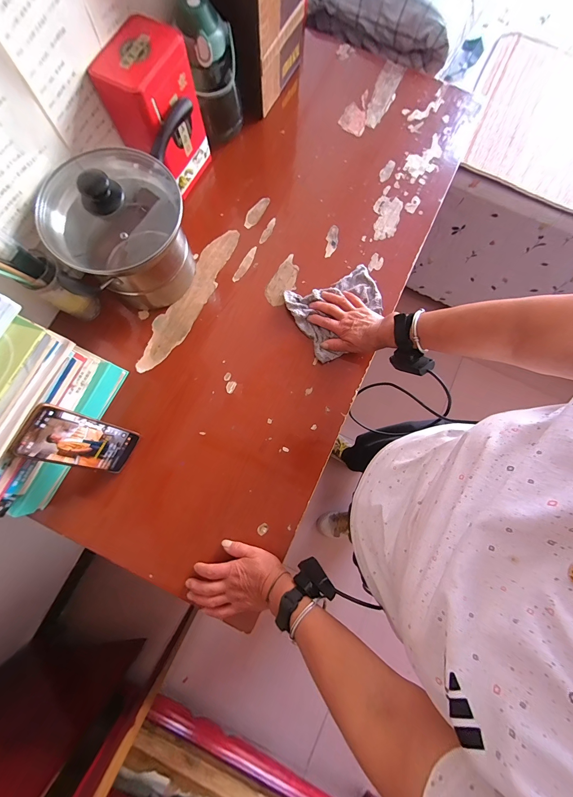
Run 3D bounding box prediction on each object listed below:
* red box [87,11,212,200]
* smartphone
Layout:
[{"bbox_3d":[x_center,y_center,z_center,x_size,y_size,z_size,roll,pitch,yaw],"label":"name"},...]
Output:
[{"bbox_3d":[-0.227,-0.507,0.541,0.101,0.199,0.138,29,79,4],"label":"red box"},{"bbox_3d":[-0.312,0.068,0.456,0.008,0.166,0.077,23,78,31],"label":"smartphone"}]

